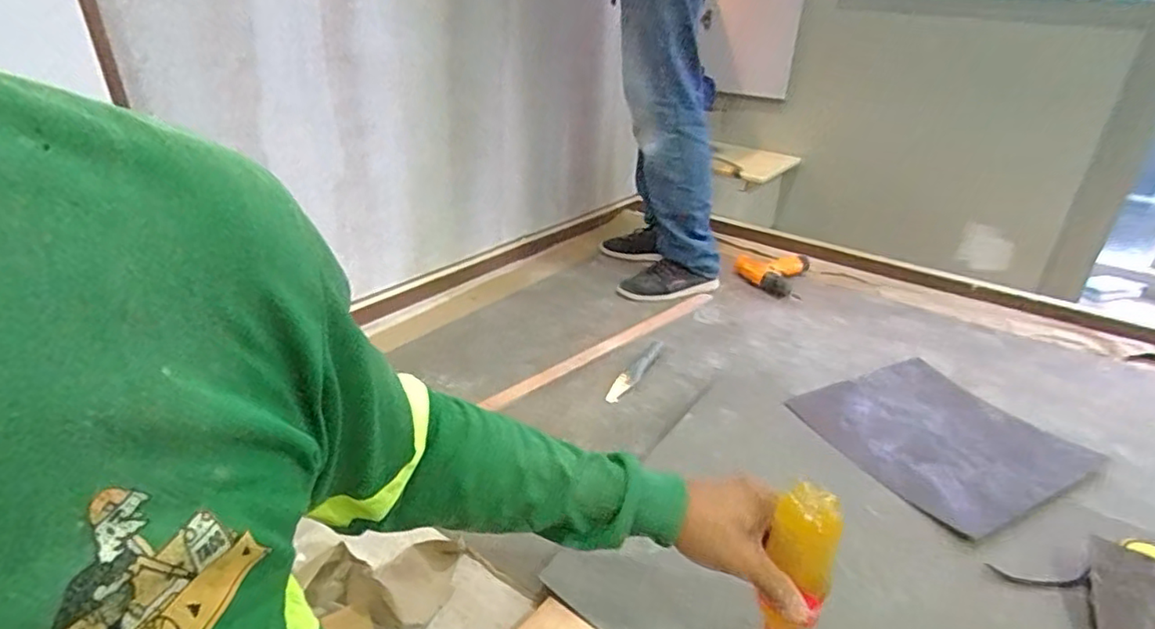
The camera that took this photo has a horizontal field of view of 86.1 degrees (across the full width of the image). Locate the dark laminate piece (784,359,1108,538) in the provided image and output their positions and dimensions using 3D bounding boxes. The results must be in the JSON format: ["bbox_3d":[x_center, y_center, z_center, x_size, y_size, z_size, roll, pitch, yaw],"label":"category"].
[{"bbox_3d":[0.628,0.208,1.074,0.420,0.023,0.353,-9,30,-29],"label":"dark laminate piece"}]

